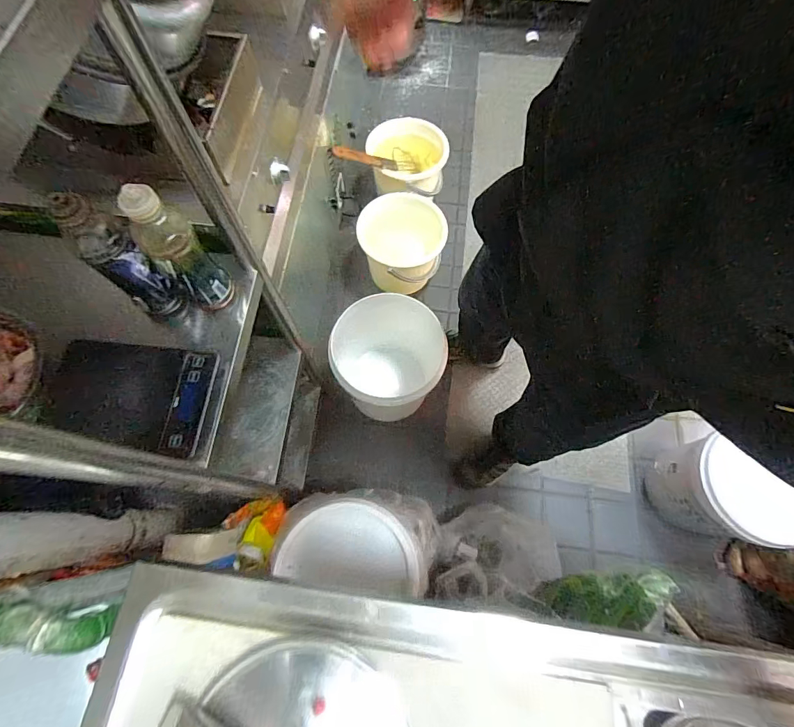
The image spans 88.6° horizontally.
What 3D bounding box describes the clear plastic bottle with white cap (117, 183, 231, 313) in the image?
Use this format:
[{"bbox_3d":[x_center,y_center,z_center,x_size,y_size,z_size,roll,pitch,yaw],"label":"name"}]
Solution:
[{"bbox_3d":[-0.297,-0.151,0.557,0.065,0.219,0.066,0,70,0],"label":"clear plastic bottle with white cap"}]

